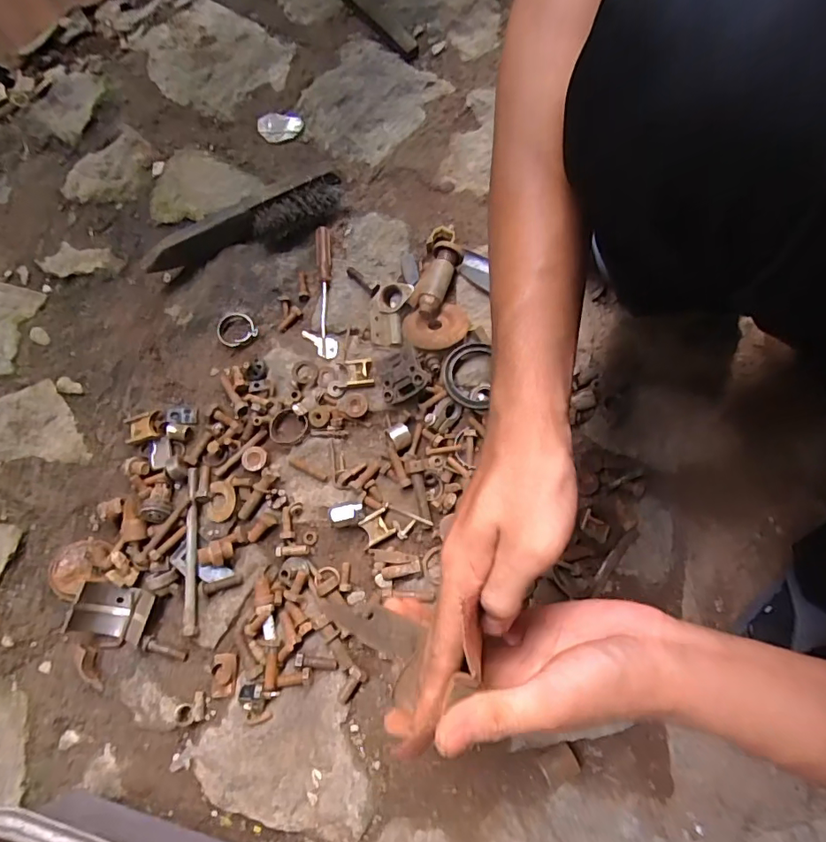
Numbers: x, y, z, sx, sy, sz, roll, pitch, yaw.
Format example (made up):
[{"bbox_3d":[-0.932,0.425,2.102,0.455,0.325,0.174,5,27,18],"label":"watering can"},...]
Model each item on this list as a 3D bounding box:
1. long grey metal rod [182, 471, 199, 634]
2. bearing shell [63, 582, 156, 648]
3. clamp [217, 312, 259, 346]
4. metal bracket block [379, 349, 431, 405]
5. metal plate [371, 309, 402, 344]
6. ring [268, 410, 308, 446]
[{"bbox_3d":[-0.216,0.123,0.483,0.014,0.012,0.156,-5,75,-1],"label":"long grey metal rod"},{"bbox_3d":[-0.290,0.187,0.476,0.065,0.027,0.057,11,75,4],"label":"bearing shell"},{"bbox_3d":[-0.196,-0.104,0.547,0.042,0.014,0.044,0,75,1],"label":"clamp"},{"bbox_3d":[-0.012,-0.049,0.523,0.054,0.021,0.056,-33,74,25],"label":"metal bracket block"},{"bbox_3d":[-0.029,-0.103,0.543,0.033,0.004,0.040,-4,75,0],"label":"metal plate"},{"bbox_3d":[-0.130,0.008,0.516,0.036,0.009,0.037,0,75,1],"label":"ring"}]

